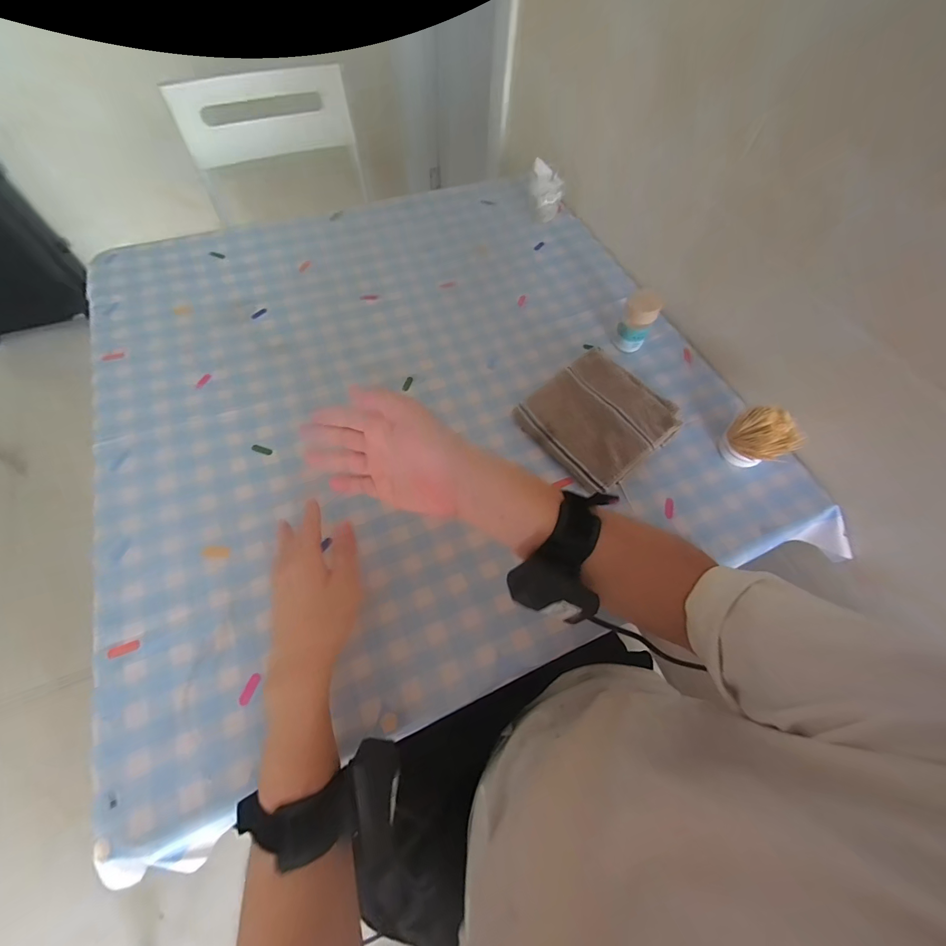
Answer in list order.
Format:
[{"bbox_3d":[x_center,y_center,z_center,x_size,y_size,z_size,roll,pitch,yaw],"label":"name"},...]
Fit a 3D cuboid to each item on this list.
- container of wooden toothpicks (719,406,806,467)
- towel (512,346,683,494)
[{"bbox_3d":[0.373,-0.045,0.518,0.066,0.067,0.062,1,62,-2],"label":"container of wooden toothpicks"},{"bbox_3d":[0.169,-0.078,0.546,0.170,0.033,0.169,-35,69,-19],"label":"towel"}]

